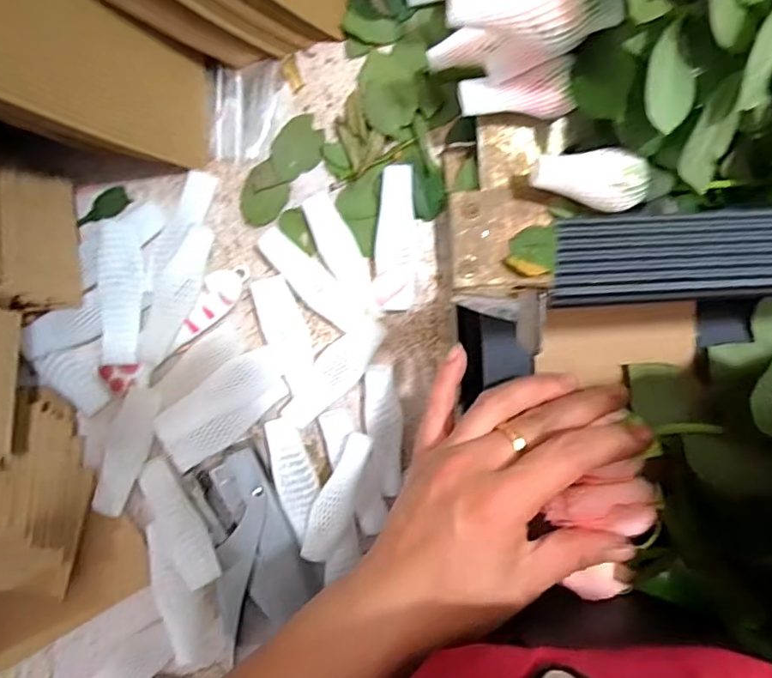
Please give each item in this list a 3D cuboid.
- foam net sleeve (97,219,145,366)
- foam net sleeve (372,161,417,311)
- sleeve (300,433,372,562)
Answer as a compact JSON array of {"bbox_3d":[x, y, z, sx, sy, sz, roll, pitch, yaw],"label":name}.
[{"bbox_3d":[-0.163,-0.028,0.328,0.025,0.009,0.087,0,95,-3],"label":"foam net sleeve"},{"bbox_3d":[0.007,-0.065,0.350,0.026,0.014,0.090,1,95,-3],"label":"foam net sleeve"},{"bbox_3d":[-0.032,0.102,0.347,0.024,0.014,0.088,18,94,-4],"label":"sleeve"}]

